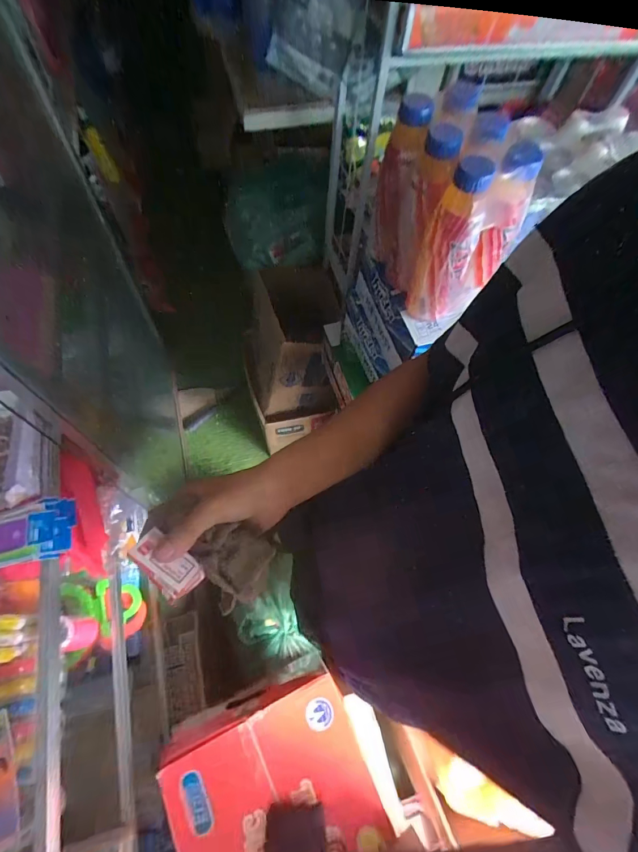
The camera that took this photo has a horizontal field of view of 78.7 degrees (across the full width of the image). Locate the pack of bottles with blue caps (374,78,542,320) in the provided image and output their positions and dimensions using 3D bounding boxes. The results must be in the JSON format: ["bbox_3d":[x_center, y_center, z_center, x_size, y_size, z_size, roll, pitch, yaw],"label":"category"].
[{"bbox_3d":[0.163,-0.285,0.534,0.095,0.210,0.181,-21,66,-14],"label":"pack of bottles with blue caps"}]

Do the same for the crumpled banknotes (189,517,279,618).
[{"bbox_3d":[-0.068,0.112,0.329,0.058,0.023,0.062,-32,69,-18],"label":"crumpled banknotes"}]

